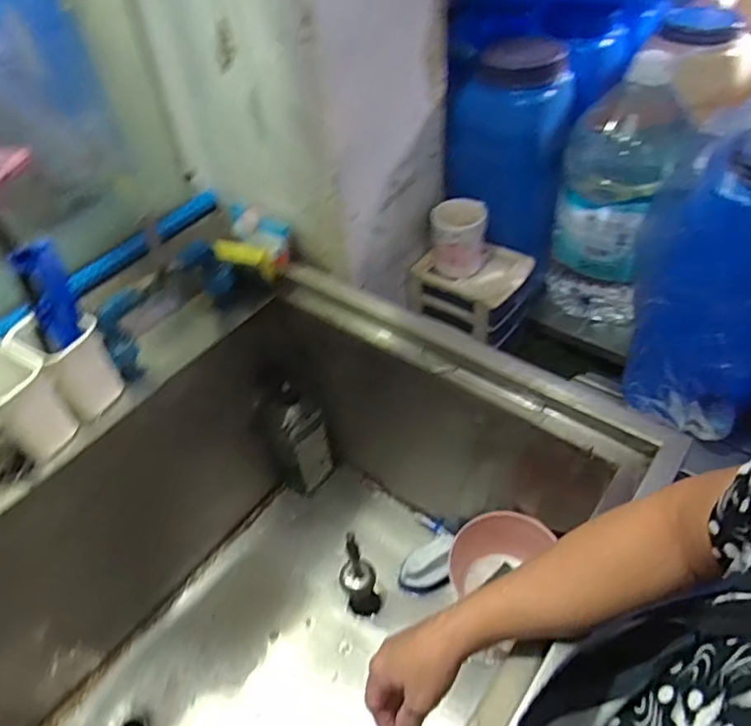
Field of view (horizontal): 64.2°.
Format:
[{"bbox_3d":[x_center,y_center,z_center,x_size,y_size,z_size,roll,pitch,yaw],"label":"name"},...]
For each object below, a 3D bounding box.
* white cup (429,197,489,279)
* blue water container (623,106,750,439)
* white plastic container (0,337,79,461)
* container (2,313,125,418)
[{"bbox_3d":[0.133,-0.203,0.945,0.086,0.098,0.094,2,47,8],"label":"white cup"},{"bbox_3d":[0.453,-0.121,0.791,0.197,0.390,0.231,18,52,21],"label":"blue water container"},{"bbox_3d":[-0.403,0.044,0.674,0.080,0.110,0.081,22,53,24],"label":"white plastic container"},{"bbox_3d":[-0.362,-0.001,0.709,0.084,0.110,0.075,27,55,27],"label":"container"}]

